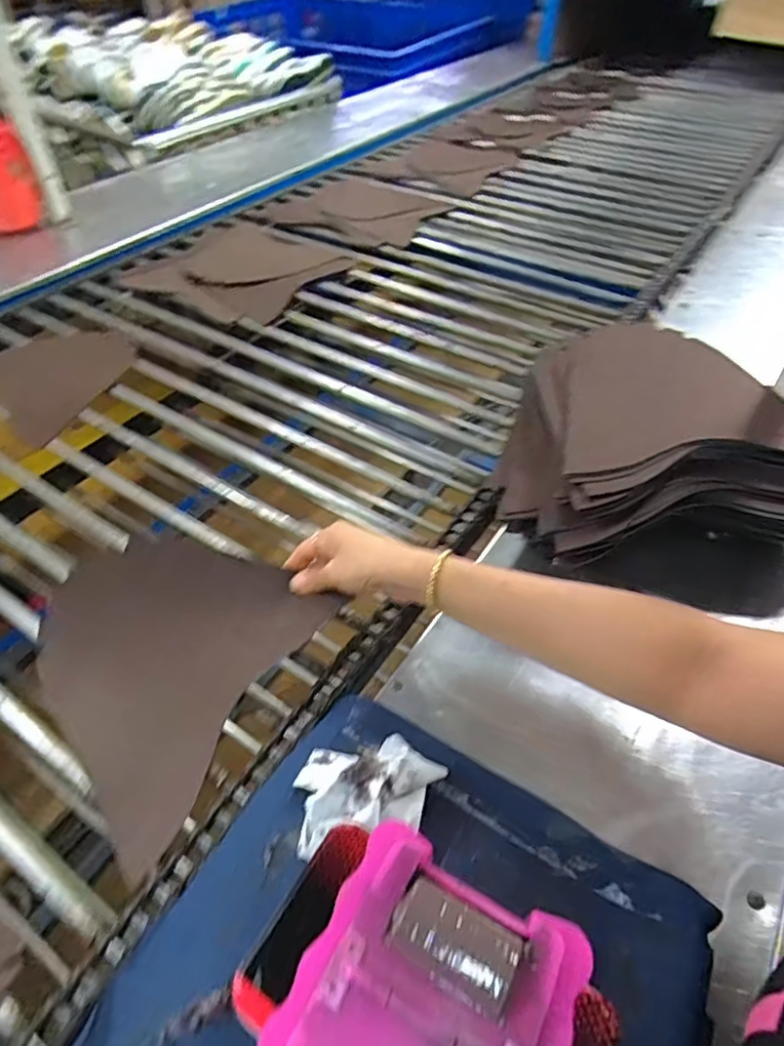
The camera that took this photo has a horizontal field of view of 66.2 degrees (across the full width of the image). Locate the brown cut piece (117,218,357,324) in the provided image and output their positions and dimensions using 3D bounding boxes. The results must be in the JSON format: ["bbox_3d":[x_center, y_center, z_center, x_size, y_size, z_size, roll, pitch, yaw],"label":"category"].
[{"bbox_3d":[-0.266,-0.455,1.059,0.318,0.016,0.314,22,50,19],"label":"brown cut piece"}]

